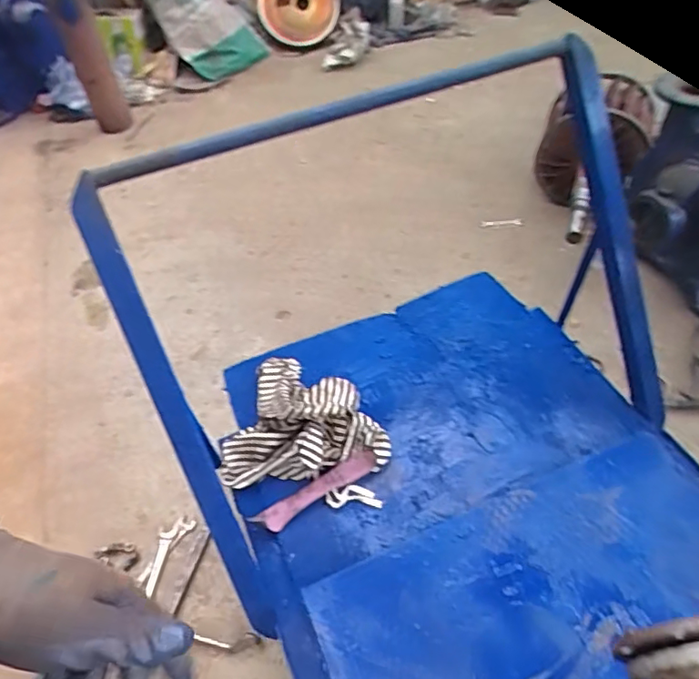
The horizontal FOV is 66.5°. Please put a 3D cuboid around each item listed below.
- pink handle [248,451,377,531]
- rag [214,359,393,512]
[{"bbox_3d":[-0.061,0.277,0.972,0.239,0.029,0.042,-27,53,-18],"label":"pink handle"},{"bbox_3d":[-0.072,0.161,1.031,0.305,0.099,0.266,8,50,10],"label":"rag"}]

